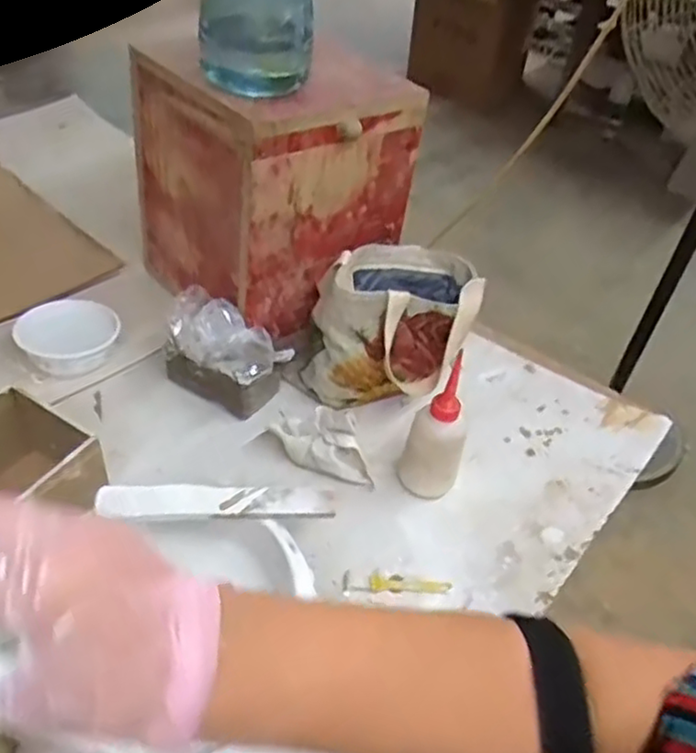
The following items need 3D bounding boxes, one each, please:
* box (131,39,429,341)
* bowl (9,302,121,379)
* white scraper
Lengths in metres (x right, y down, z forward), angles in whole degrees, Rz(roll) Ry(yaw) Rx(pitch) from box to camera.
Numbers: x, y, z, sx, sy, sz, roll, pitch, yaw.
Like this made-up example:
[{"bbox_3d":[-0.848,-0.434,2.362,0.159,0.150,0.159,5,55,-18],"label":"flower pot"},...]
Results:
[{"bbox_3d":[-0.090,-0.248,0.881,0.273,0.268,0.252,-22,51,-27],"label":"box"},{"bbox_3d":[-0.328,-0.043,0.819,0.097,0.049,0.094,4,44,-4],"label":"bowl"},{"bbox_3d":[-0.112,0.107,0.605,0.196,0.010,0.035,1,44,-7],"label":"white scraper"}]

